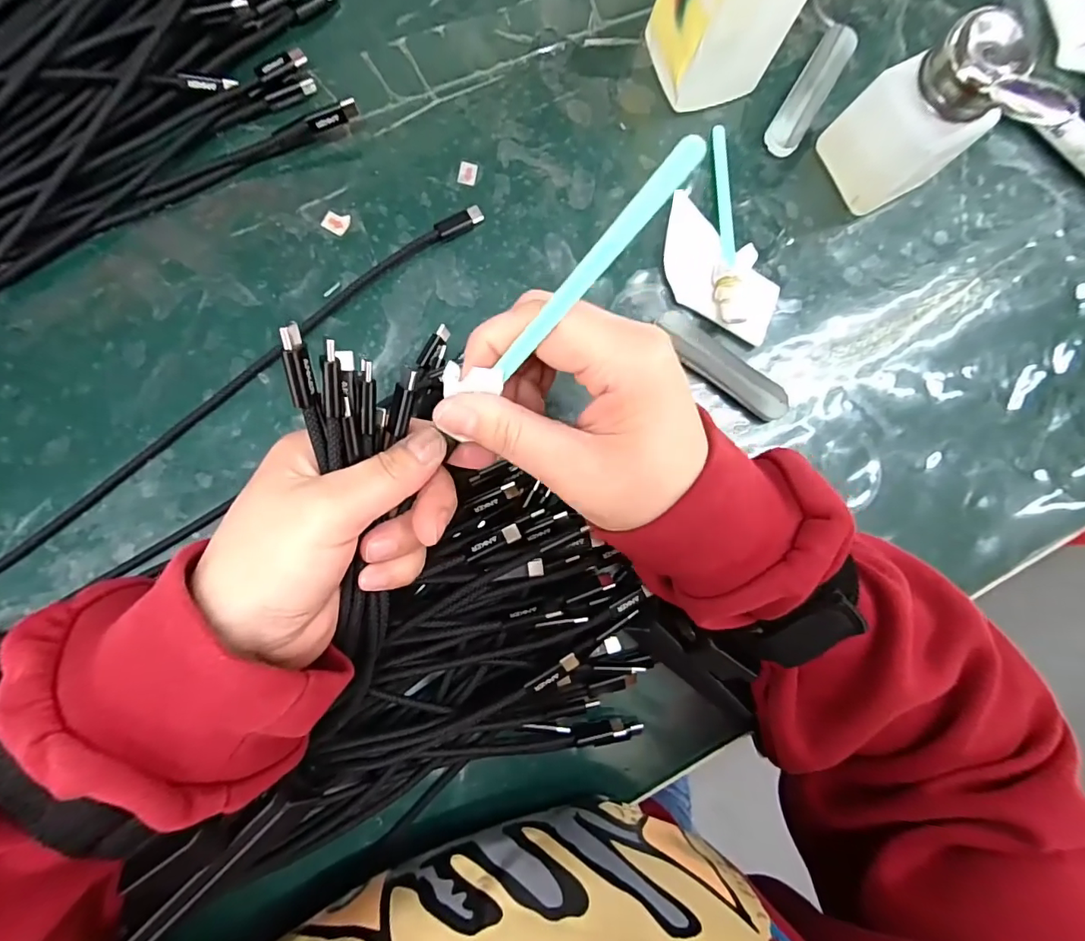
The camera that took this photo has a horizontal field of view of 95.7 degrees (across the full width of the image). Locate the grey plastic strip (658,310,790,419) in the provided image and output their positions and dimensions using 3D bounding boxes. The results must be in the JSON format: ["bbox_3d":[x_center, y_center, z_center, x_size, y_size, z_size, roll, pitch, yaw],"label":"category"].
[{"bbox_3d":[0.098,-0.057,0.268,0.082,0.008,0.022,37,84,-2],"label":"grey plastic strip"}]

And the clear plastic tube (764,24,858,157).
[{"bbox_3d":[0.155,-0.220,0.284,0.020,0.010,0.085,31,84,-3],"label":"clear plastic tube"}]

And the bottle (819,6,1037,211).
[{"bbox_3d":[0.191,-0.178,0.250,0.044,0.081,0.053,-29,89,-7],"label":"bottle"}]

